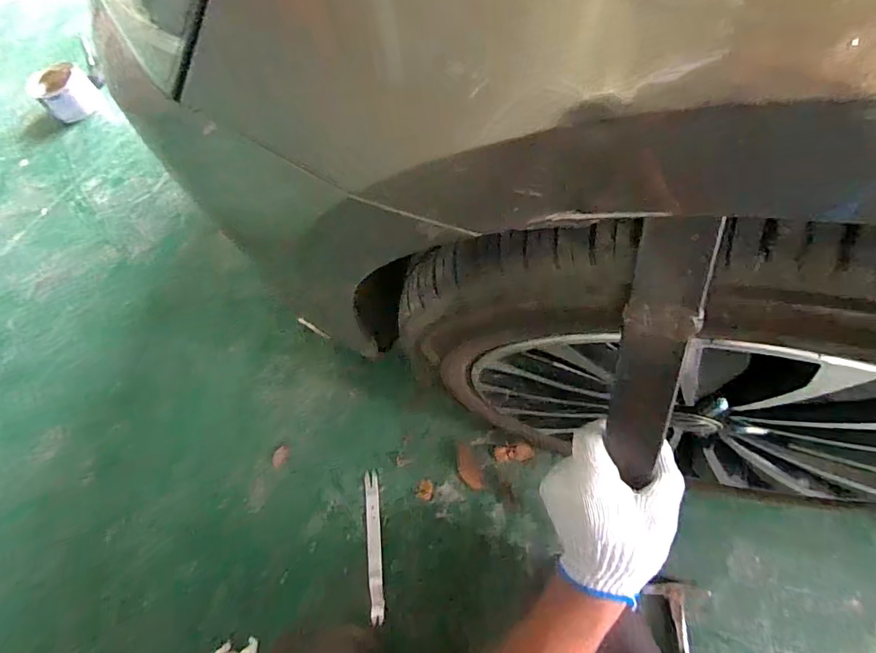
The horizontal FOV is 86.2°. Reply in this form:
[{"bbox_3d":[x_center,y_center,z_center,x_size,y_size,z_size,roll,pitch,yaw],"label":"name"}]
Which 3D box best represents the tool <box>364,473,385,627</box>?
[{"bbox_3d":[-0.109,0.372,0.803,0.026,0.017,0.232,-8,66,3],"label":"tool"}]

